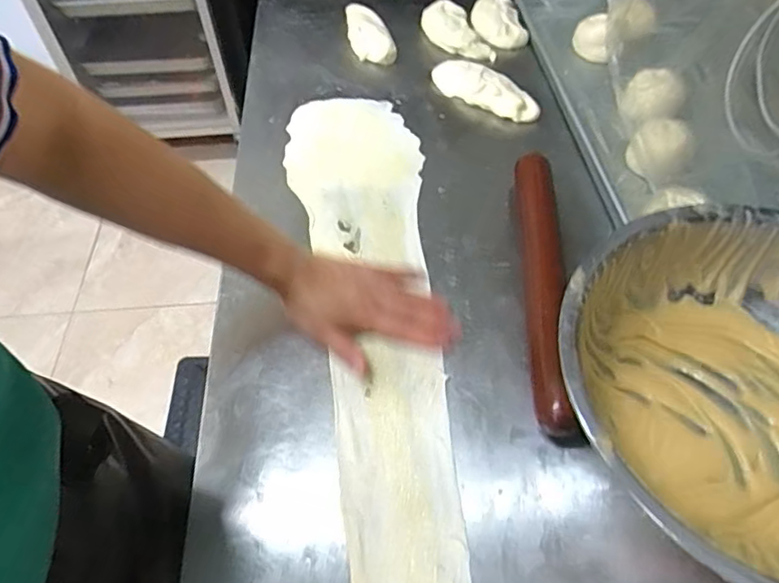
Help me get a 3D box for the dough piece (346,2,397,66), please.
[{"bbox_3d":[-0.032,-0.394,0.829,0.060,0.023,0.152,-11,53,-5],"label":"dough piece"}]

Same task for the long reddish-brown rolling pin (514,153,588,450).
[{"bbox_3d":[0.152,-0.023,0.538,0.041,0.036,0.340,3,53,5],"label":"long reddish-brown rolling pin"}]

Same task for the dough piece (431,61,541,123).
[{"bbox_3d":[0.124,-0.271,0.727,0.052,0.026,0.155,-35,59,-21],"label":"dough piece"}]

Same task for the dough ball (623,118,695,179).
[{"bbox_3d":[0.308,-0.162,0.628,0.063,0.048,0.060,-1,53,2],"label":"dough ball"}]

